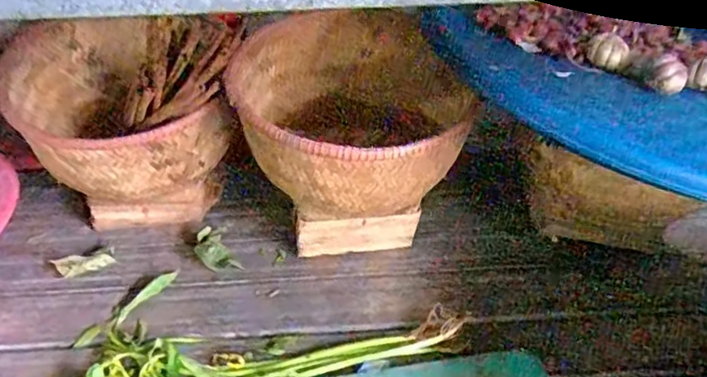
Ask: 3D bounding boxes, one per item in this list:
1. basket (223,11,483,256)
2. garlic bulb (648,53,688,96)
[{"bbox_3d":[-0.014,-0.038,0.679,0.226,0.229,0.260,-8,36,-8],"label":"basket"},{"bbox_3d":[0.335,-0.123,0.620,0.040,0.038,0.045,16,39,23],"label":"garlic bulb"}]

